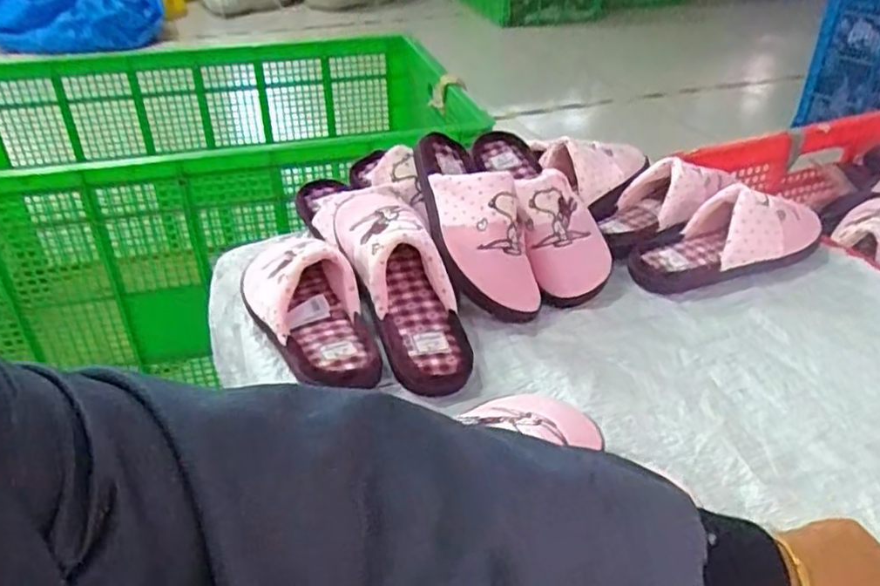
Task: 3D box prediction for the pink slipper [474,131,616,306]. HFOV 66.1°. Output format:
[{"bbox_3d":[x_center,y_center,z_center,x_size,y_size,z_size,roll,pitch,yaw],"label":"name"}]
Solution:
[{"bbox_3d":[0.113,-0.105,0.750,0.103,0.092,0.251,-11,59,-16],"label":"pink slipper"}]

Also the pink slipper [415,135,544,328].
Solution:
[{"bbox_3d":[0.031,-0.082,0.713,0.092,0.096,0.241,-13,58,-19],"label":"pink slipper"}]

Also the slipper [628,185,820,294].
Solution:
[{"bbox_3d":[0.320,-0.067,0.755,0.225,0.085,0.087,-7,34,-11],"label":"slipper"}]

